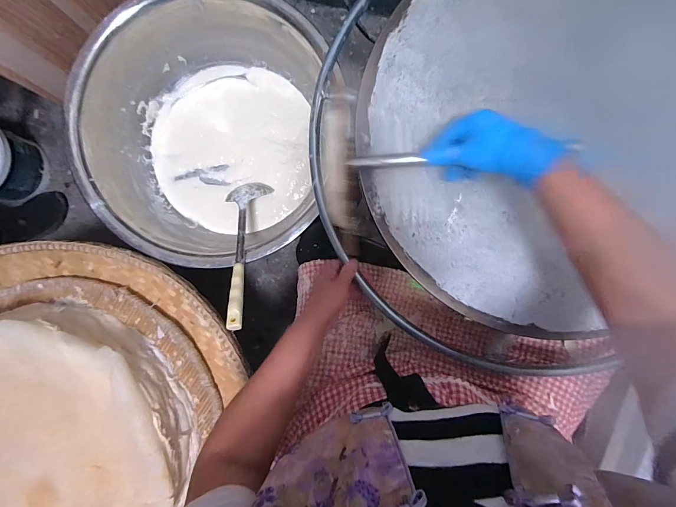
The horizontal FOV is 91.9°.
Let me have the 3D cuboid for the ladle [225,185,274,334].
[{"bbox_3d":[-0.194,-0.012,0.671,0.091,0.058,0.370,-5,56,1],"label":"ladle"}]

